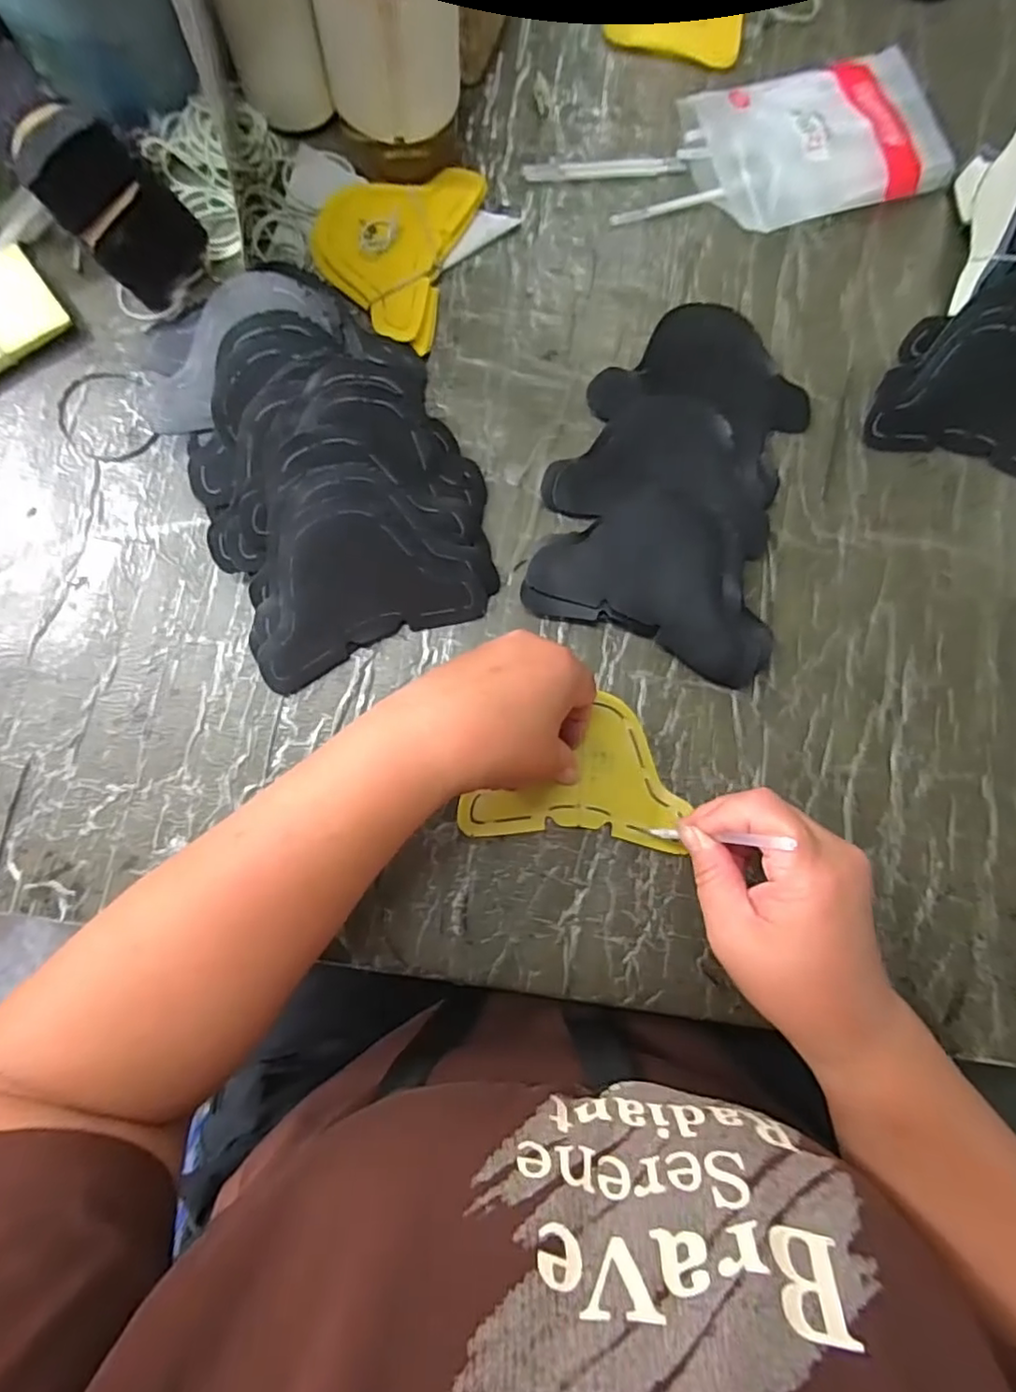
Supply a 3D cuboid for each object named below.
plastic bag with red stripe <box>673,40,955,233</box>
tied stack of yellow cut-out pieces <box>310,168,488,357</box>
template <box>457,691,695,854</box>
[{"bbox_3d":[0.222,-0.386,0.427,0.184,0.034,0.102,-12,83,-5],"label":"plastic bag with red stripe"},{"bbox_3d":[-0.079,-0.304,0.405,0.094,0.015,0.139,18,81,0],"label":"tied stack of yellow cut-out pieces"},{"bbox_3d":[0.039,0.042,0.355,0.125,0.005,0.083,5,81,-2],"label":"template"}]

